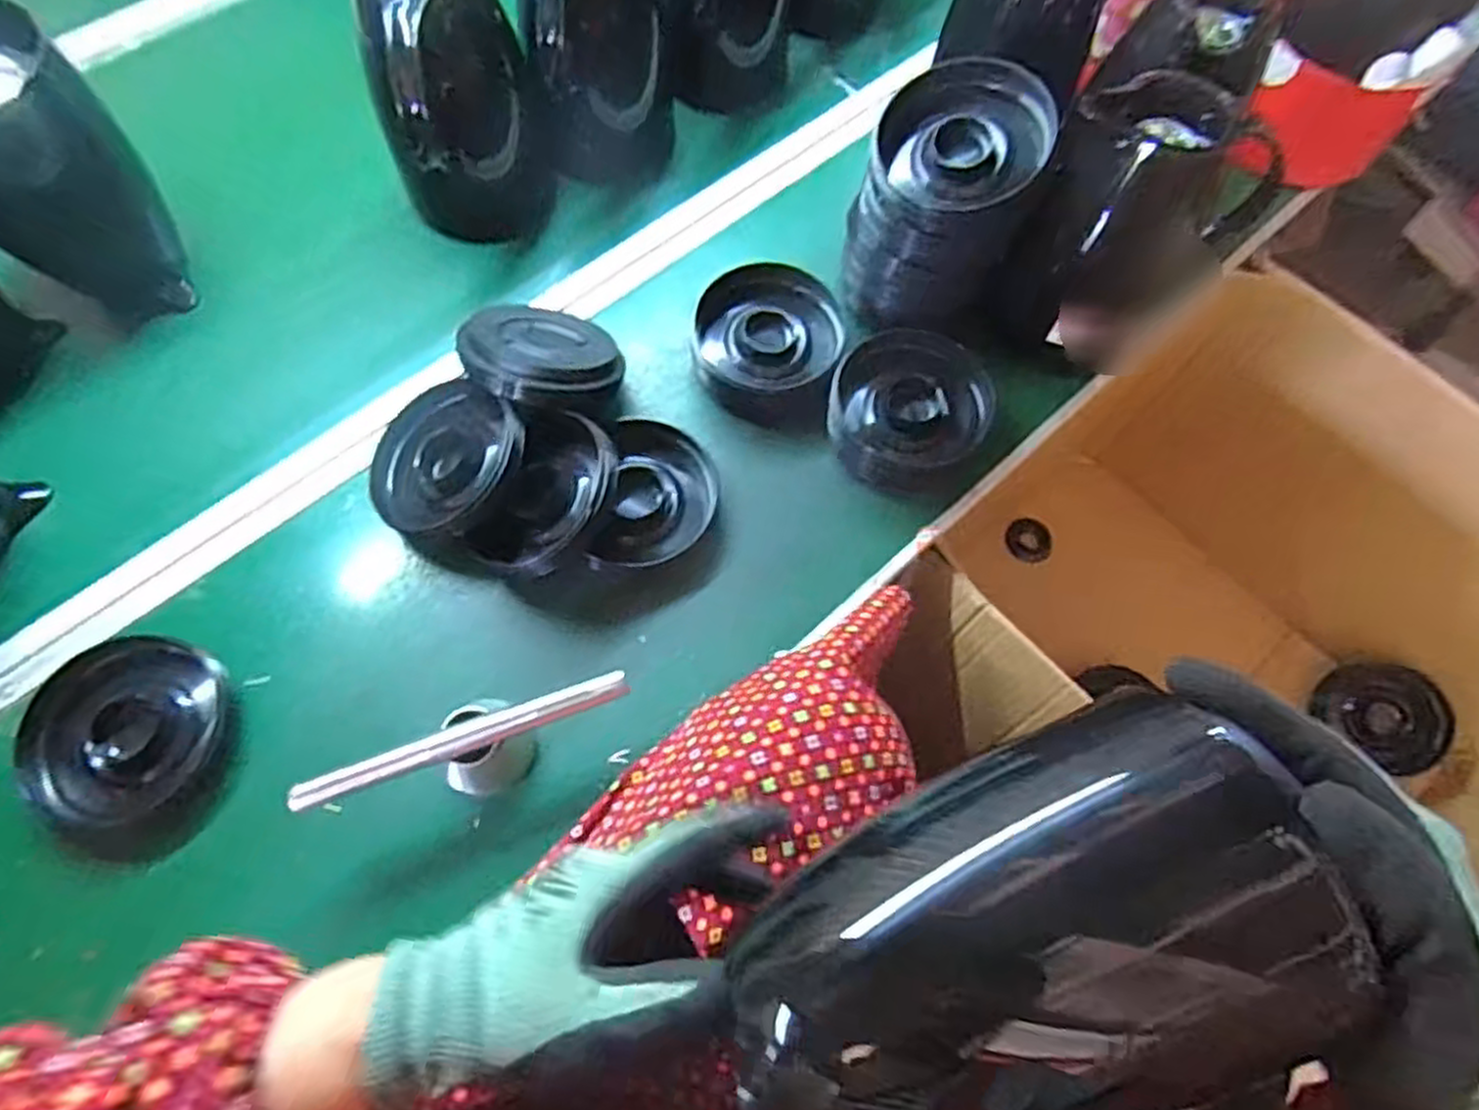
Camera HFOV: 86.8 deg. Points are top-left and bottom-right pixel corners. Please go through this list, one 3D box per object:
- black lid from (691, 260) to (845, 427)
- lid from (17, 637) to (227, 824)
[{"bbox_3d":[0.022,-0.171,0.630,0.117,0.050,0.110,1,67,-2],"label":"black lid"},{"bbox_3d":[-0.405,0.111,0.514,0.111,0.021,0.115,1,67,-2],"label":"lid"}]

